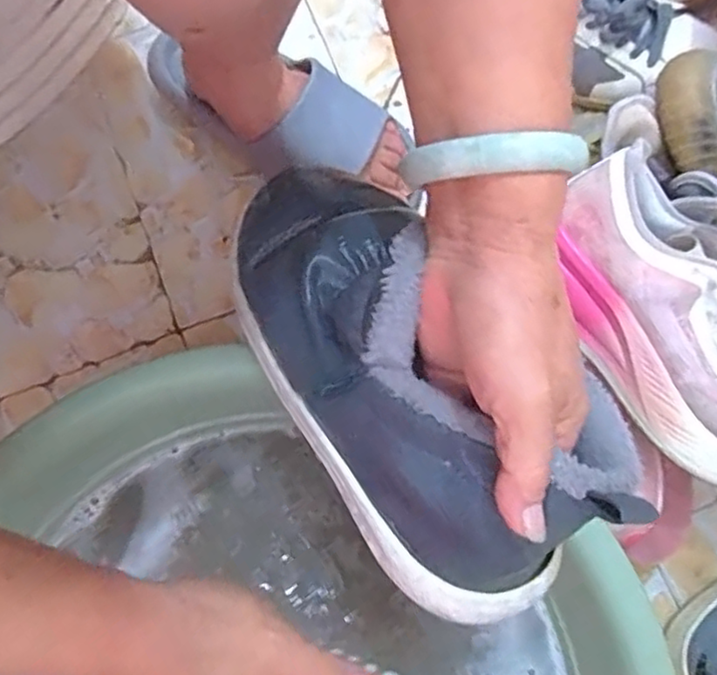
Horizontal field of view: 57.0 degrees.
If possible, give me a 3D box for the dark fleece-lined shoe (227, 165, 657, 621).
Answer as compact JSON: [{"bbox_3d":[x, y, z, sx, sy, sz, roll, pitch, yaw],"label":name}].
[{"bbox_3d":[0.009,-0.004,0.328,0.111,0.094,0.269,-30,61,-7],"label":"dark fleece-lined shoe"}]

